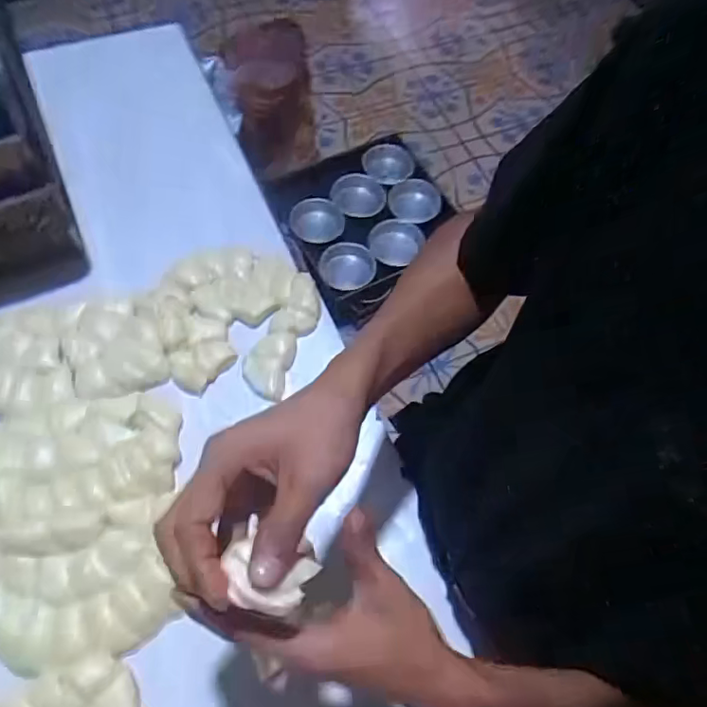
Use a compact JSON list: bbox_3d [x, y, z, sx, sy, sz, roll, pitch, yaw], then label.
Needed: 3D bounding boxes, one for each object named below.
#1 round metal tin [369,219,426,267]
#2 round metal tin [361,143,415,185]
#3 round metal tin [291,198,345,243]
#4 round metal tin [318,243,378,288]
[{"bbox_3d":[0.120,-0.323,1.617,0.143,0.053,0.148,1,65,-3],"label":"round metal tin"},{"bbox_3d":[0.113,-0.615,1.776,0.160,0.051,0.174,21,65,7],"label":"round metal tin"},{"bbox_3d":[-0.110,-0.399,1.662,0.164,0.055,0.150,-12,66,-9],"label":"round metal tin"},{"bbox_3d":[-0.021,-0.253,1.581,0.155,0.036,0.144,1,65,-3],"label":"round metal tin"}]

